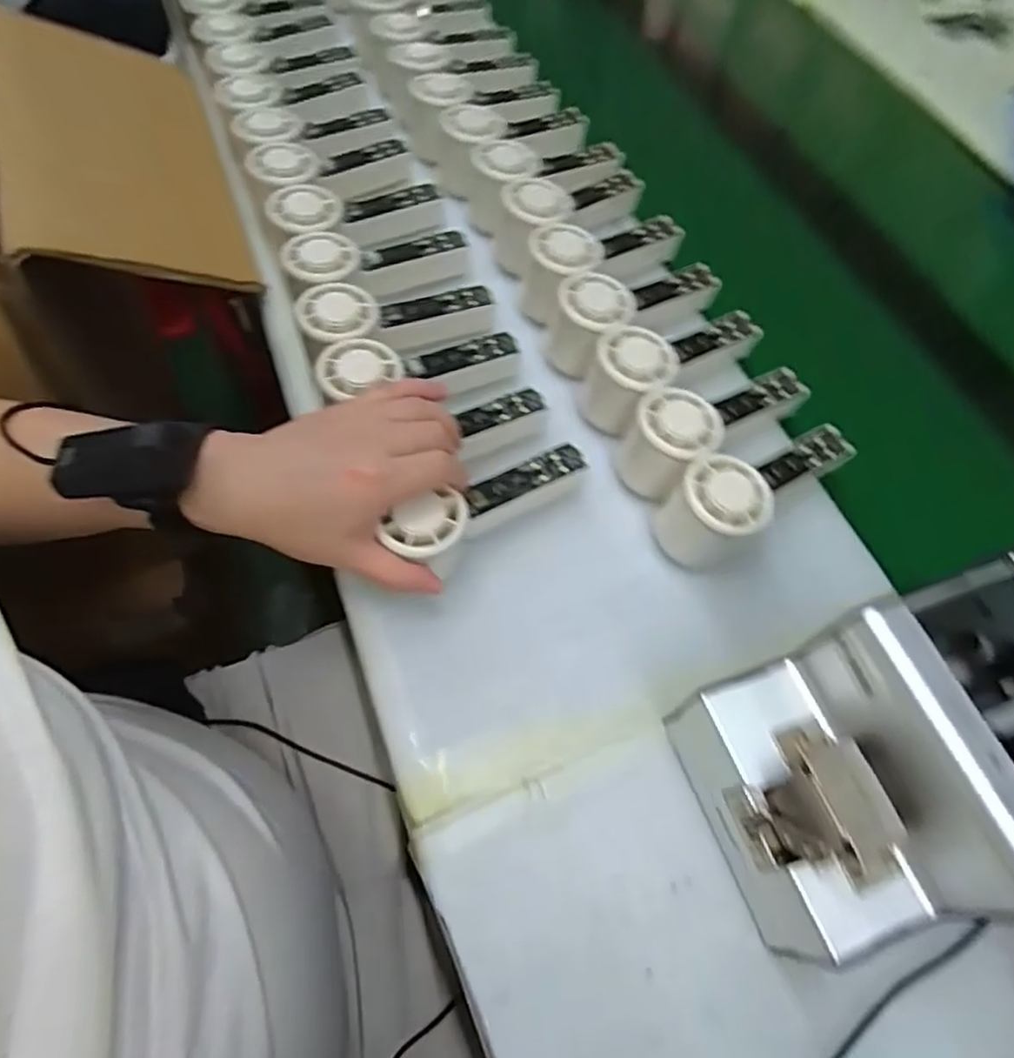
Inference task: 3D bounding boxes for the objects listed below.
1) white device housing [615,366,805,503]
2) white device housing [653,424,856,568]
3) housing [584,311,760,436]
[{"bbox_3d":[0.147,-0.079,0.469,0.152,0.057,0.055,-35,66,-19],"label":"white device housing"},{"bbox_3d":[0.166,-0.033,0.443,0.151,0.062,0.053,-35,66,-19],"label":"white device housing"},{"bbox_3d":[0.121,-0.131,0.493,0.153,0.056,0.059,-39,68,-21],"label":"housing"}]

